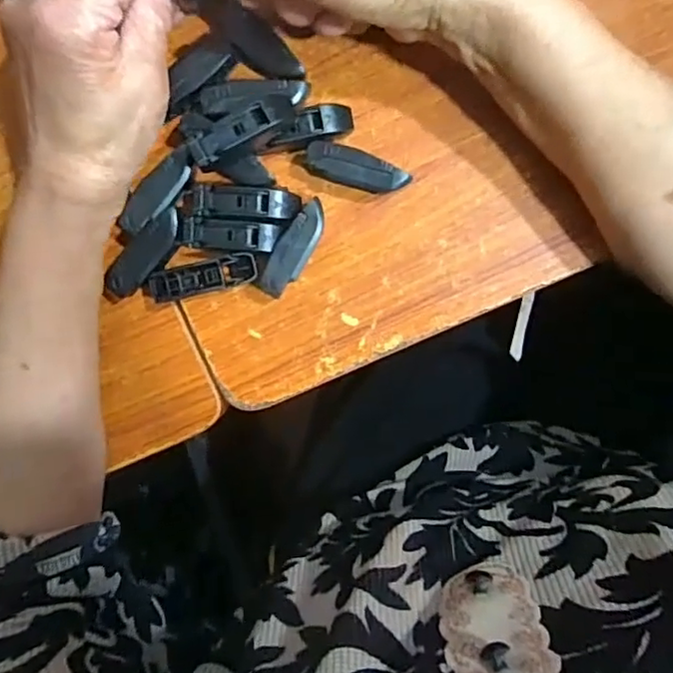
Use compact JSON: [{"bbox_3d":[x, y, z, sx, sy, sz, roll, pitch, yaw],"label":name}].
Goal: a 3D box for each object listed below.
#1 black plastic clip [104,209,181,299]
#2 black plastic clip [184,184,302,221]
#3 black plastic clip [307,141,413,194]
[{"bbox_3d":[-0.101,-0.043,0.323,0.018,0.007,0.054,42,97,-2],"label":"black plastic clip"},{"bbox_3d":[-0.048,-0.070,0.325,0.058,0.017,0.018,2,97,2],"label":"black plastic clip"},{"bbox_3d":[0.011,-0.086,0.321,0.052,0.017,0.018,15,97,1],"label":"black plastic clip"}]

